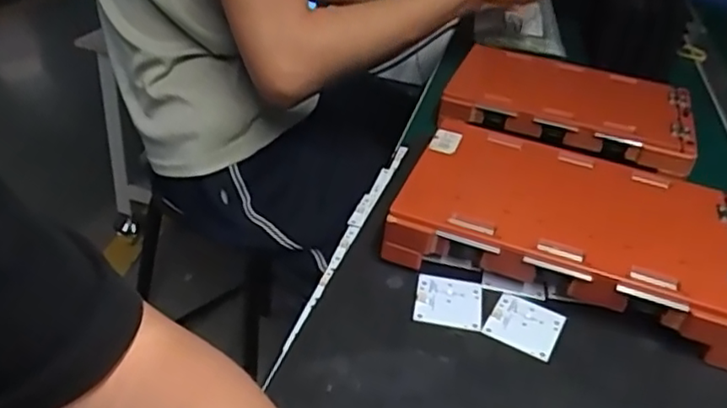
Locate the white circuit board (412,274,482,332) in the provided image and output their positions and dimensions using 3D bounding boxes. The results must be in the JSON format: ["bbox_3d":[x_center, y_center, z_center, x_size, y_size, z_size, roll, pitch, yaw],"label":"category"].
[{"bbox_3d":[0.058,0.067,0.438,0.045,0.004,0.045,9,36,5],"label":"white circuit board"}]

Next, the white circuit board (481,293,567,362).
[{"bbox_3d":[0.107,0.080,0.428,0.045,0.006,0.045,22,37,20],"label":"white circuit board"}]

